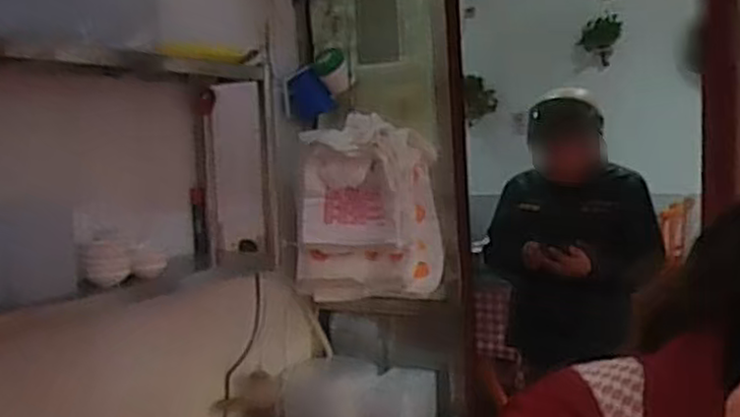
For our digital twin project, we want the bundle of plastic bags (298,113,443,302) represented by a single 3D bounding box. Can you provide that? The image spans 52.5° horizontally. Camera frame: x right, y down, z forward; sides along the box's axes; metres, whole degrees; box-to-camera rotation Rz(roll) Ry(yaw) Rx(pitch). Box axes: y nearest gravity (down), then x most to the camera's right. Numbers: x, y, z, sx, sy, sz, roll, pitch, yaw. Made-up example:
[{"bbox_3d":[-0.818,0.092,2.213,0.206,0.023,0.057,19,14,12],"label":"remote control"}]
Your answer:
[{"bbox_3d":[-0.006,0.017,1.758,0.335,0.405,0.134,-1,6,8],"label":"bundle of plastic bags"}]

